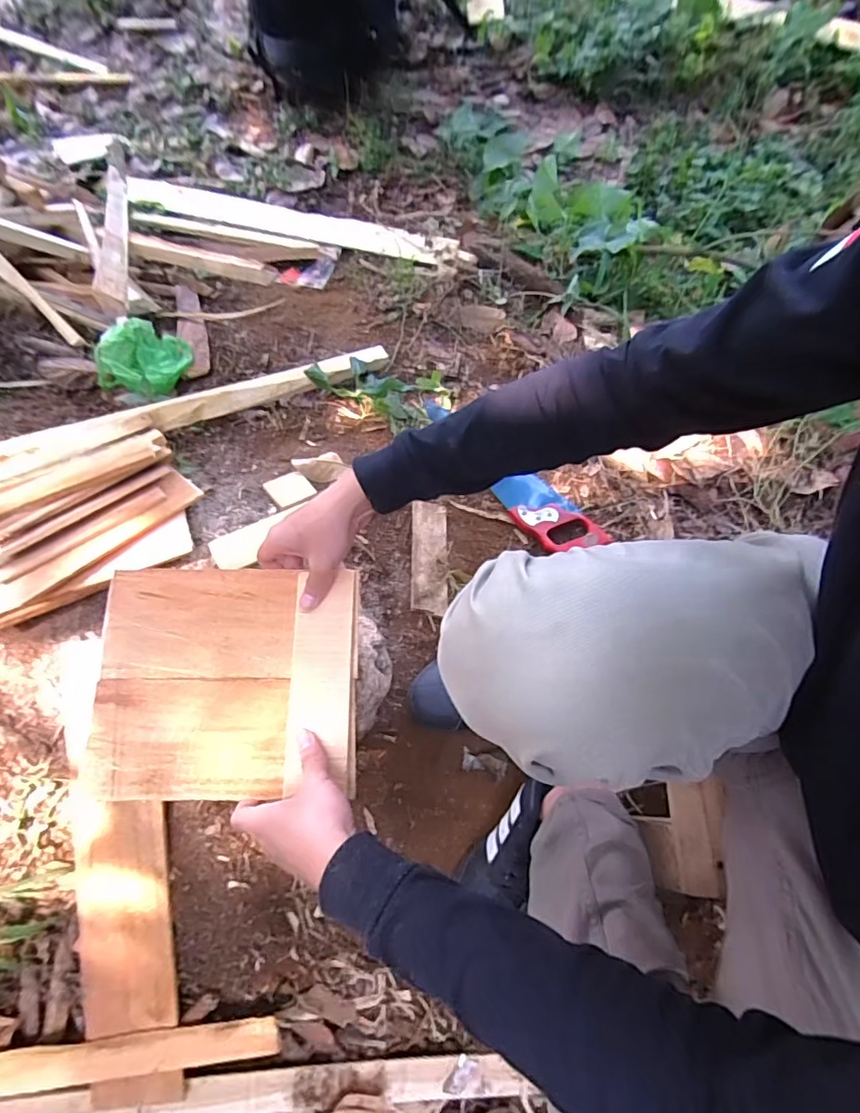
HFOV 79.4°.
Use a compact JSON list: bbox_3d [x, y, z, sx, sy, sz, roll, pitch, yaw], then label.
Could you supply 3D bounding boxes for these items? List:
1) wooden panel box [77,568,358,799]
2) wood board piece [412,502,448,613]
[{"bbox_3d":[-0.191,0.113,0.487,0.238,0.012,0.204,-1,74,0],"label":"wooden panel box"},{"bbox_3d":[0.000,-0.003,0.739,0.053,0.007,0.176,8,58,-15],"label":"wood board piece"}]

